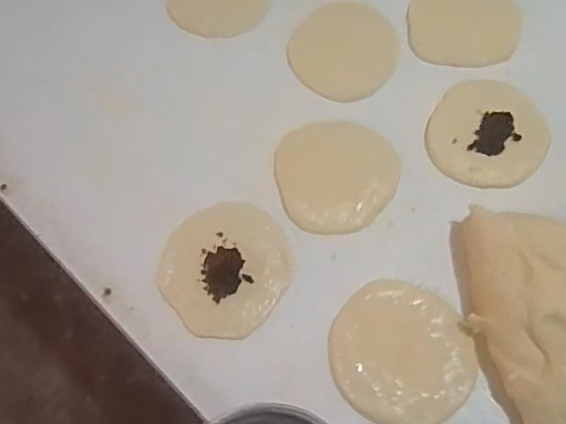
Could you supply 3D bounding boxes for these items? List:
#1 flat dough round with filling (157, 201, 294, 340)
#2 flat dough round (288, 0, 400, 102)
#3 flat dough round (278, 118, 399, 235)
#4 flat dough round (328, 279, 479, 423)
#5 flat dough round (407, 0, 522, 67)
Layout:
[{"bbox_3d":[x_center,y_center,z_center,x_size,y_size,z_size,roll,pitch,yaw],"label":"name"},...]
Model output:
[{"bbox_3d":[-0.057,0.054,0.564,0.127,0.012,0.132,-1,68,2],"label":"flat dough round with filling"},{"bbox_3d":[0.072,-0.192,0.663,0.125,0.005,0.127,-1,68,2],"label":"flat dough round"},{"bbox_3d":[0.059,-0.041,0.601,0.127,0.007,0.129,-1,68,2],"label":"flat dough round"},{"bbox_3d":[0.111,0.132,0.525,0.131,0.008,0.126,-1,68,2],"label":"flat dough round"},{"bbox_3d":[0.215,-0.224,0.665,0.127,0.012,0.113,0,68,2],"label":"flat dough round"}]

